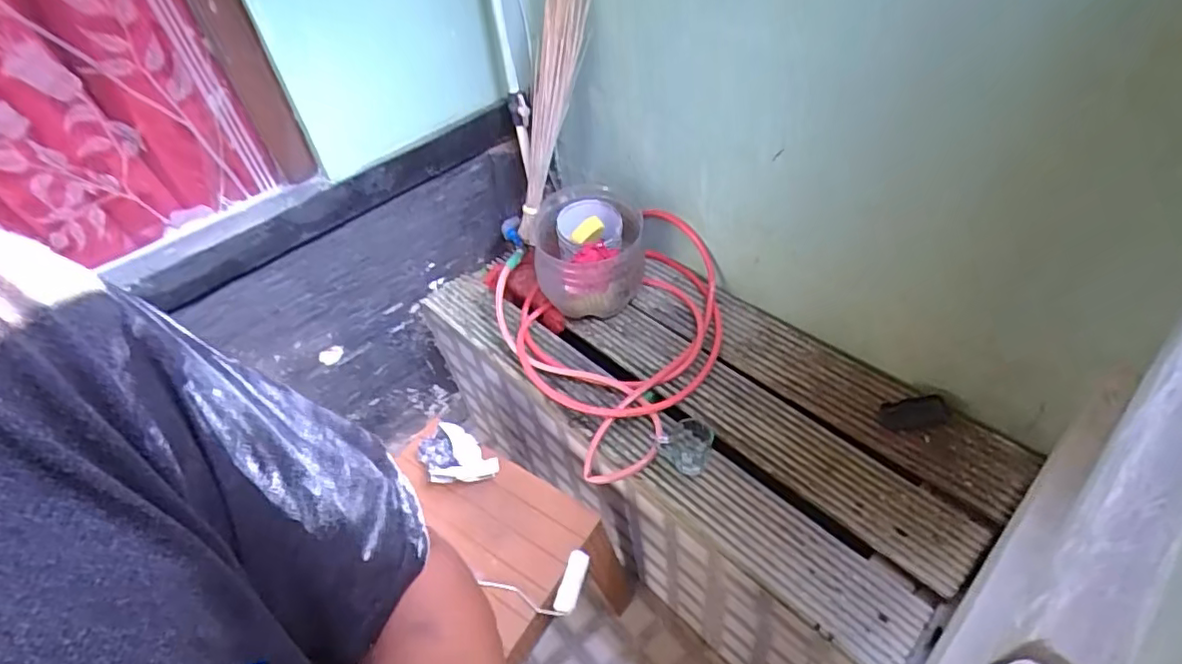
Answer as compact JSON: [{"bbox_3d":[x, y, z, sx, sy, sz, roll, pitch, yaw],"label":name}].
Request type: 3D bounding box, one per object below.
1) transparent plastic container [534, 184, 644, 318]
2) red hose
[{"bbox_3d":[-0.008,-0.184,1.333,0.244,0.214,0.236,-8,47,0],"label":"transparent plastic container"},{"bbox_3d":[0.023,-0.001,1.200,0.481,0.190,0.528,-3,47,4],"label":"red hose"}]

